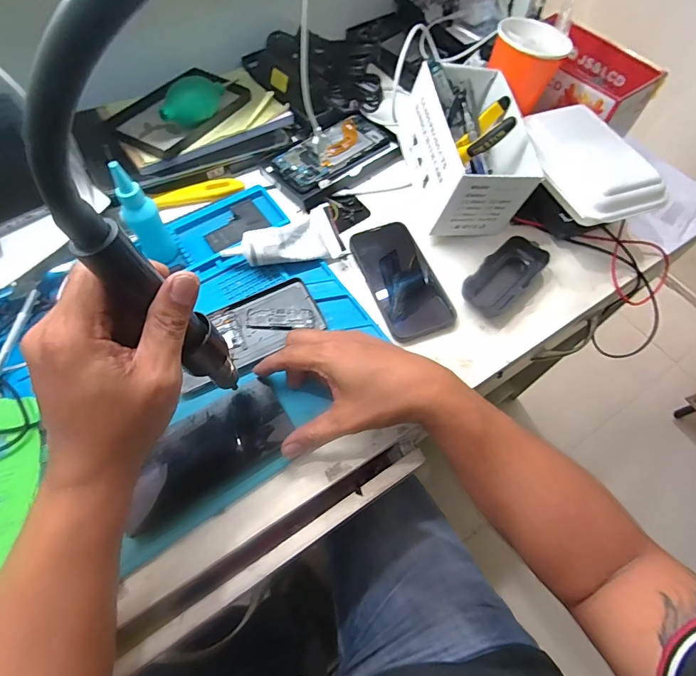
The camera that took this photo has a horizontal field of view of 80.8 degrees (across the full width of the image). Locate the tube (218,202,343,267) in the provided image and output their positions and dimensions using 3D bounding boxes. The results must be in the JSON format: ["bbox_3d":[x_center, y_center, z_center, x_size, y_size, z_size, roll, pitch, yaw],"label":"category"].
[{"bbox_3d":[-0.073,-0.114,0.459,0.130,0.033,0.052,-7,63,-4],"label":"tube"}]

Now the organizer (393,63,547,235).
[{"bbox_3d":[0.139,-0.225,0.487,0.117,0.096,0.187,-7,63,-5],"label":"organizer"}]

